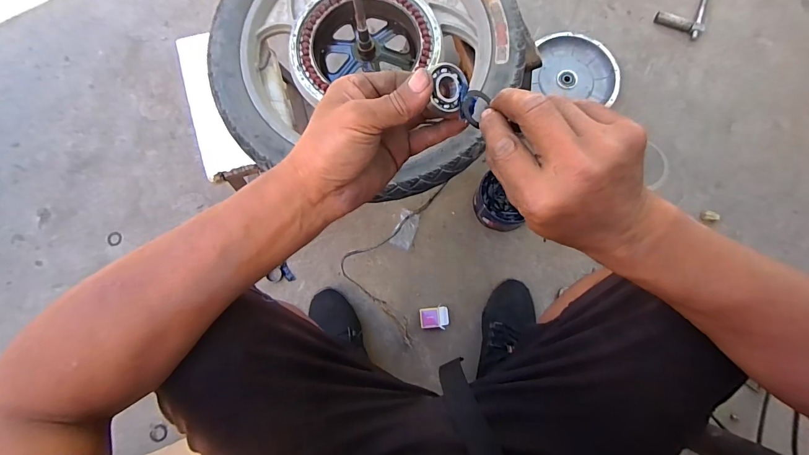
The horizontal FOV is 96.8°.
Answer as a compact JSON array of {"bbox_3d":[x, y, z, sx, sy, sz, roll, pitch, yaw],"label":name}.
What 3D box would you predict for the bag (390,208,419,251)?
[{"bbox_3d":[0.003,0.003,0.786,0.047,0.017,0.084,21,85,5],"label":"bag"}]

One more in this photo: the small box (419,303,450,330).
[{"bbox_3d":[0.063,0.186,0.742,0.060,0.015,0.045,-1,83,2],"label":"small box"}]

